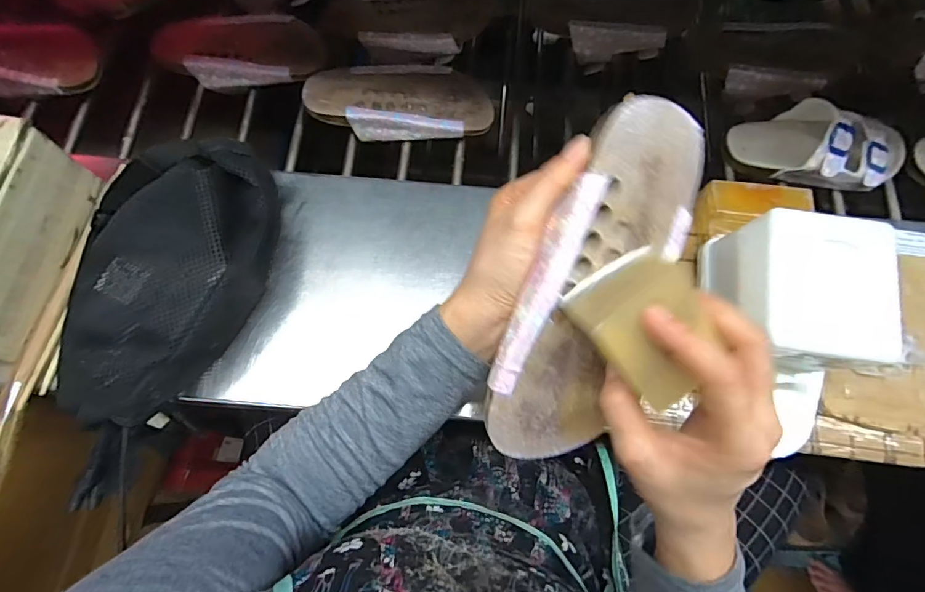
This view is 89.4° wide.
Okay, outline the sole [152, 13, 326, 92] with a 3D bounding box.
[{"bbox_3d":[-0.262,-0.297,0.563,0.209,0.041,0.093,8,59,6],"label":"sole"}]

